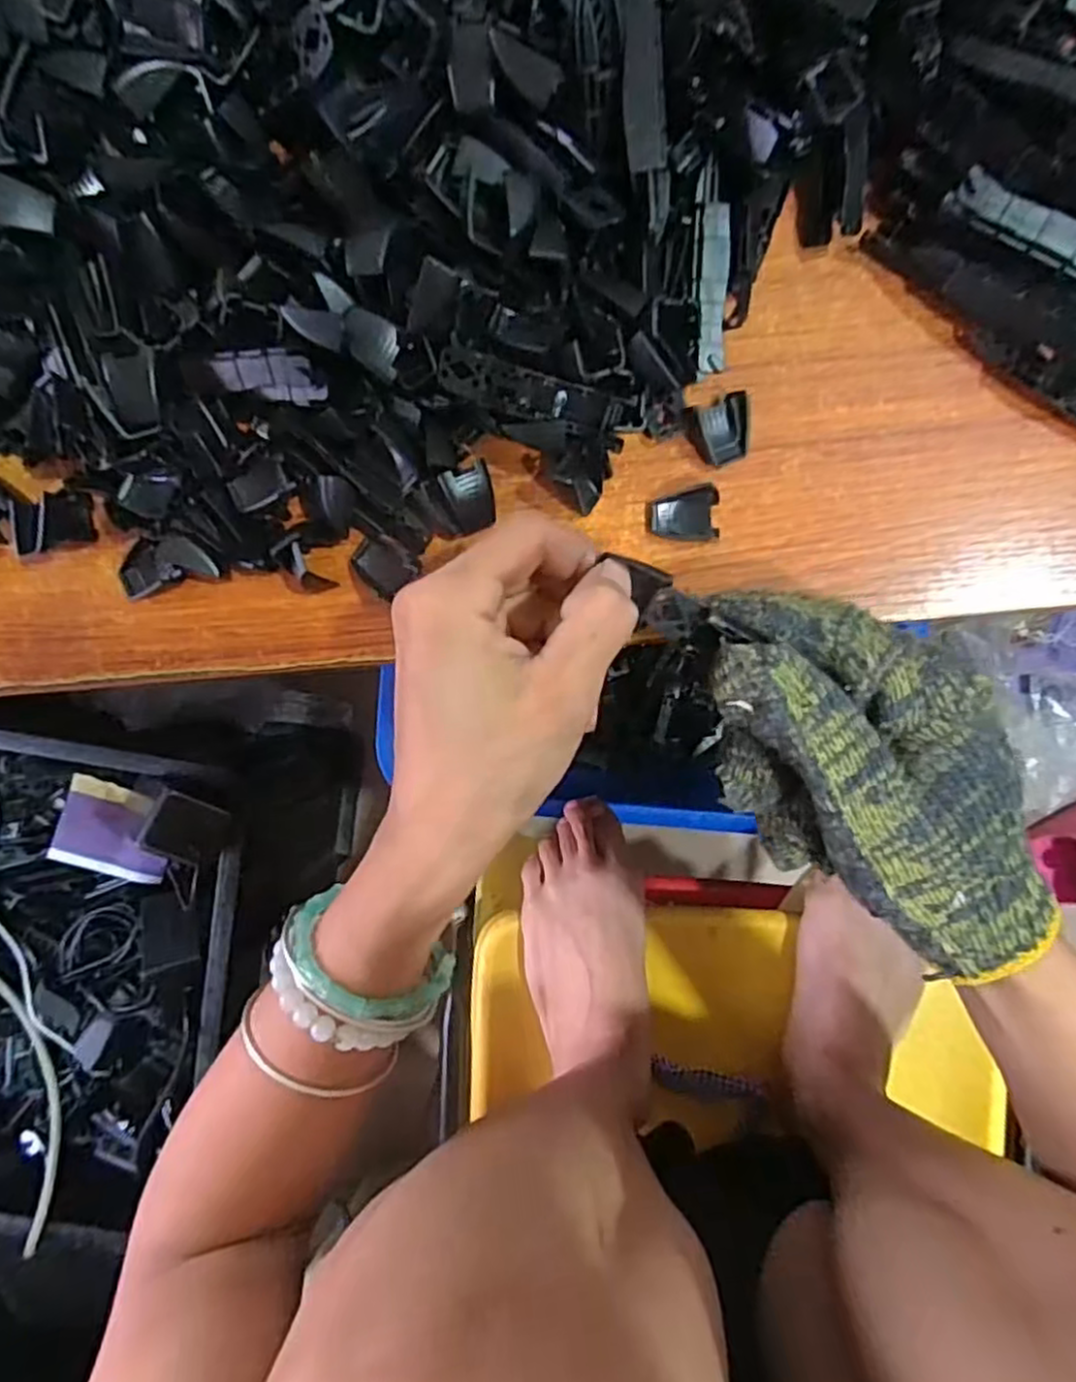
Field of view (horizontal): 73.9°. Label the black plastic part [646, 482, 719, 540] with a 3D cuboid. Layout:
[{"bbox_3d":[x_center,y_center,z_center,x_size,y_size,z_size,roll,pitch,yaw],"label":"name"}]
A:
[{"bbox_3d":[0.052,-0.061,0.251,0.024,0.011,0.019,-13,91,4],"label":"black plastic part"}]

